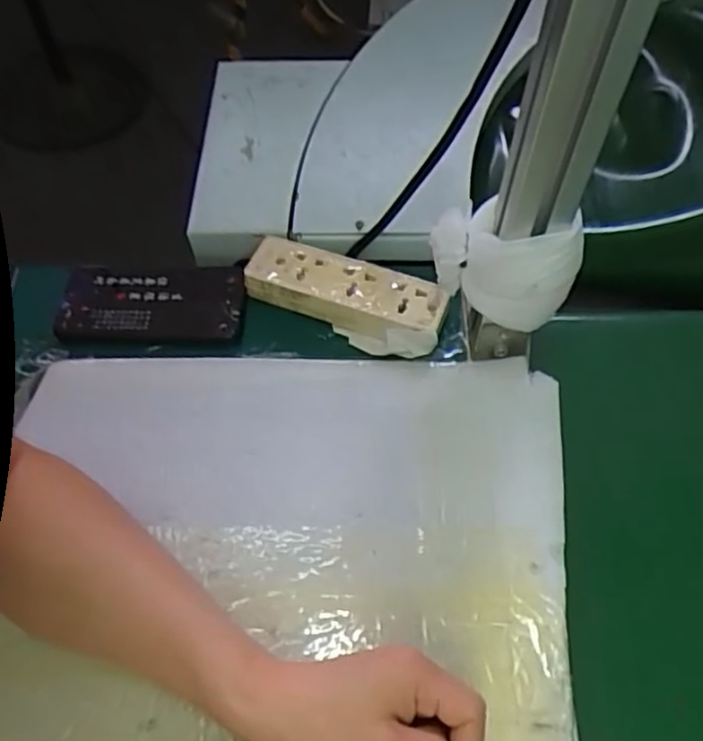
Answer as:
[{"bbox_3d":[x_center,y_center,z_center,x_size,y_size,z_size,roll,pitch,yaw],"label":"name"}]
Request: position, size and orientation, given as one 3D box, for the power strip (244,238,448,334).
[{"bbox_3d":[-0.004,-0.067,0.558,0.167,0.031,0.053,17,61,10],"label":"power strip"}]

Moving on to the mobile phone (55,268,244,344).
[{"bbox_3d":[-0.173,-0.061,0.574,0.158,0.011,0.080,0,59,0],"label":"mobile phone"}]

